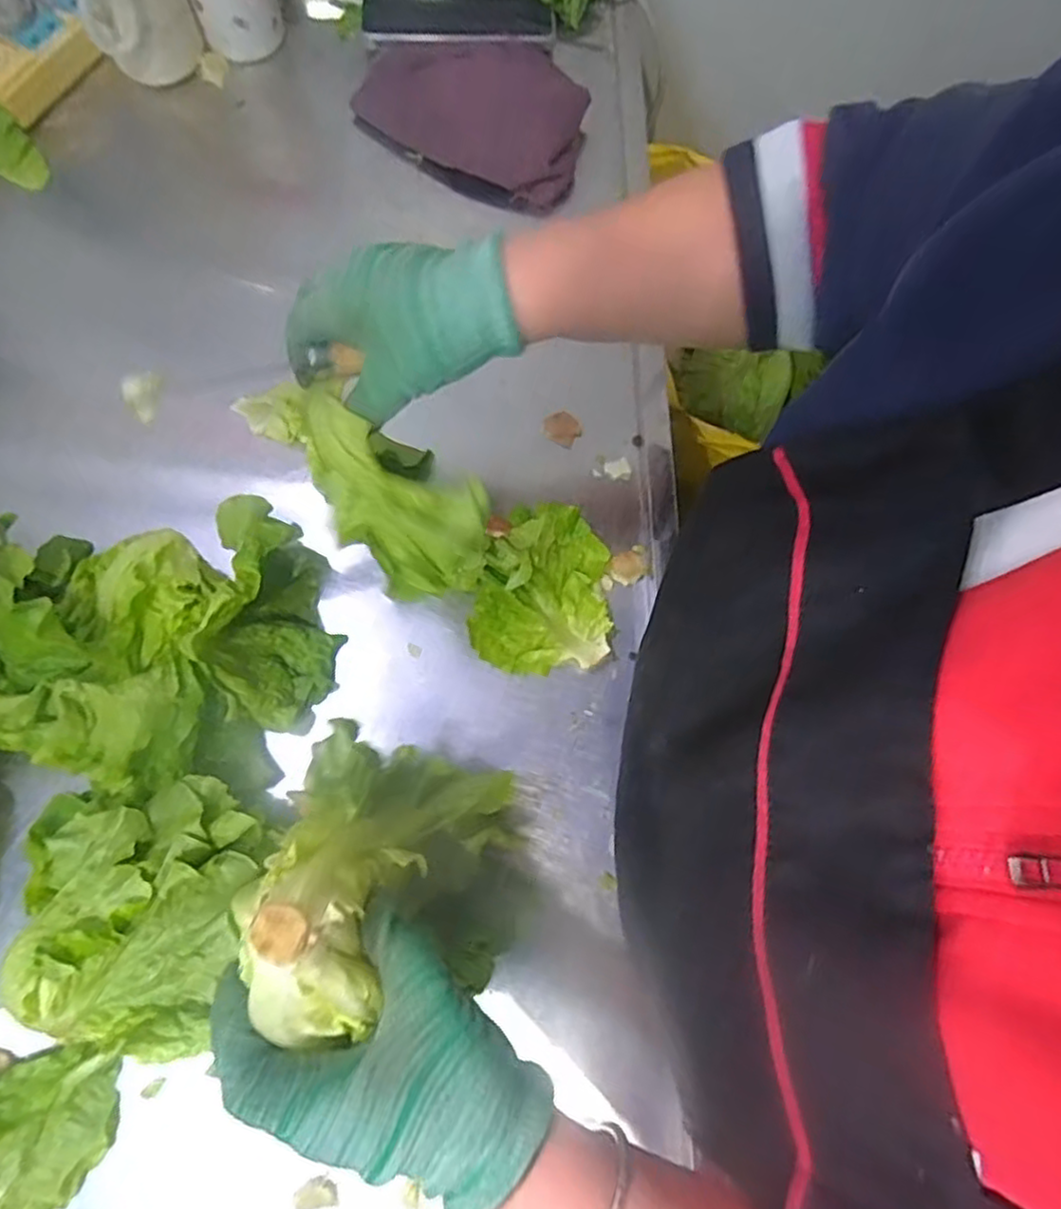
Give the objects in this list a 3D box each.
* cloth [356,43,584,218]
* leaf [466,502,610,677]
[{"bbox_3d":[-0.040,-0.393,0.560,0.176,0.032,0.122,26,77,5],"label":"cloth"},{"bbox_3d":[0.010,-0.012,0.465,0.087,0.028,0.112,8,76,0],"label":"leaf"}]

